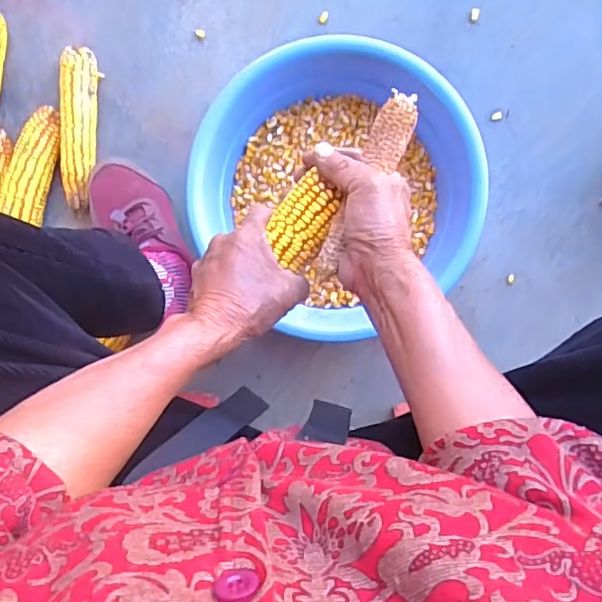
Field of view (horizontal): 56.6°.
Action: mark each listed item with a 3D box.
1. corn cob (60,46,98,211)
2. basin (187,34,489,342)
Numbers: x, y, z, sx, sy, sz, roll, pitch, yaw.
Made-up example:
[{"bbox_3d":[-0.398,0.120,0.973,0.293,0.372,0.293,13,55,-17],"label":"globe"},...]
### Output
[{"bbox_3d":[-0.267,-0.205,0.675,0.042,0.039,0.184,2,94,-2],"label":"corn cob"},{"bbox_3d":[0.041,-0.124,0.632,0.274,0.115,0.297,0,94,-1],"label":"basin"}]

